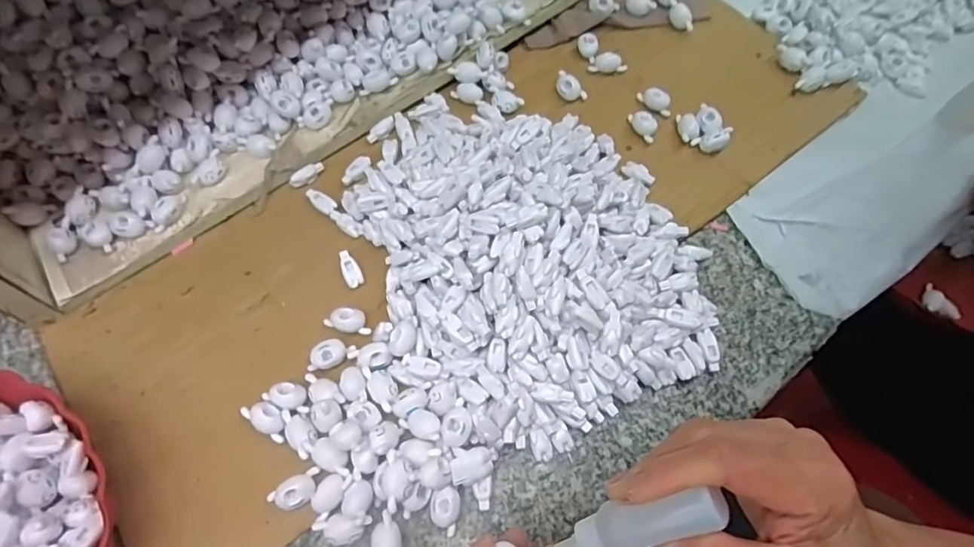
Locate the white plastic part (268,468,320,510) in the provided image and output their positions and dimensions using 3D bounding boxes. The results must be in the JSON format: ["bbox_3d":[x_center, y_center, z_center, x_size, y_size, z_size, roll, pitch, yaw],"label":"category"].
[{"bbox_3d":[-0.117,0.136,0.331,0.032,0.018,0.018,-25,66,-11],"label":"white plastic part"}]

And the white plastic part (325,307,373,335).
[{"bbox_3d":[-0.100,0.035,0.380,0.032,0.017,0.016,2,63,2],"label":"white plastic part"}]

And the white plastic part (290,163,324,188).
[{"bbox_3d":[-0.147,-0.081,0.437,0.030,0.007,0.011,-37,68,-16],"label":"white plastic part"}]

